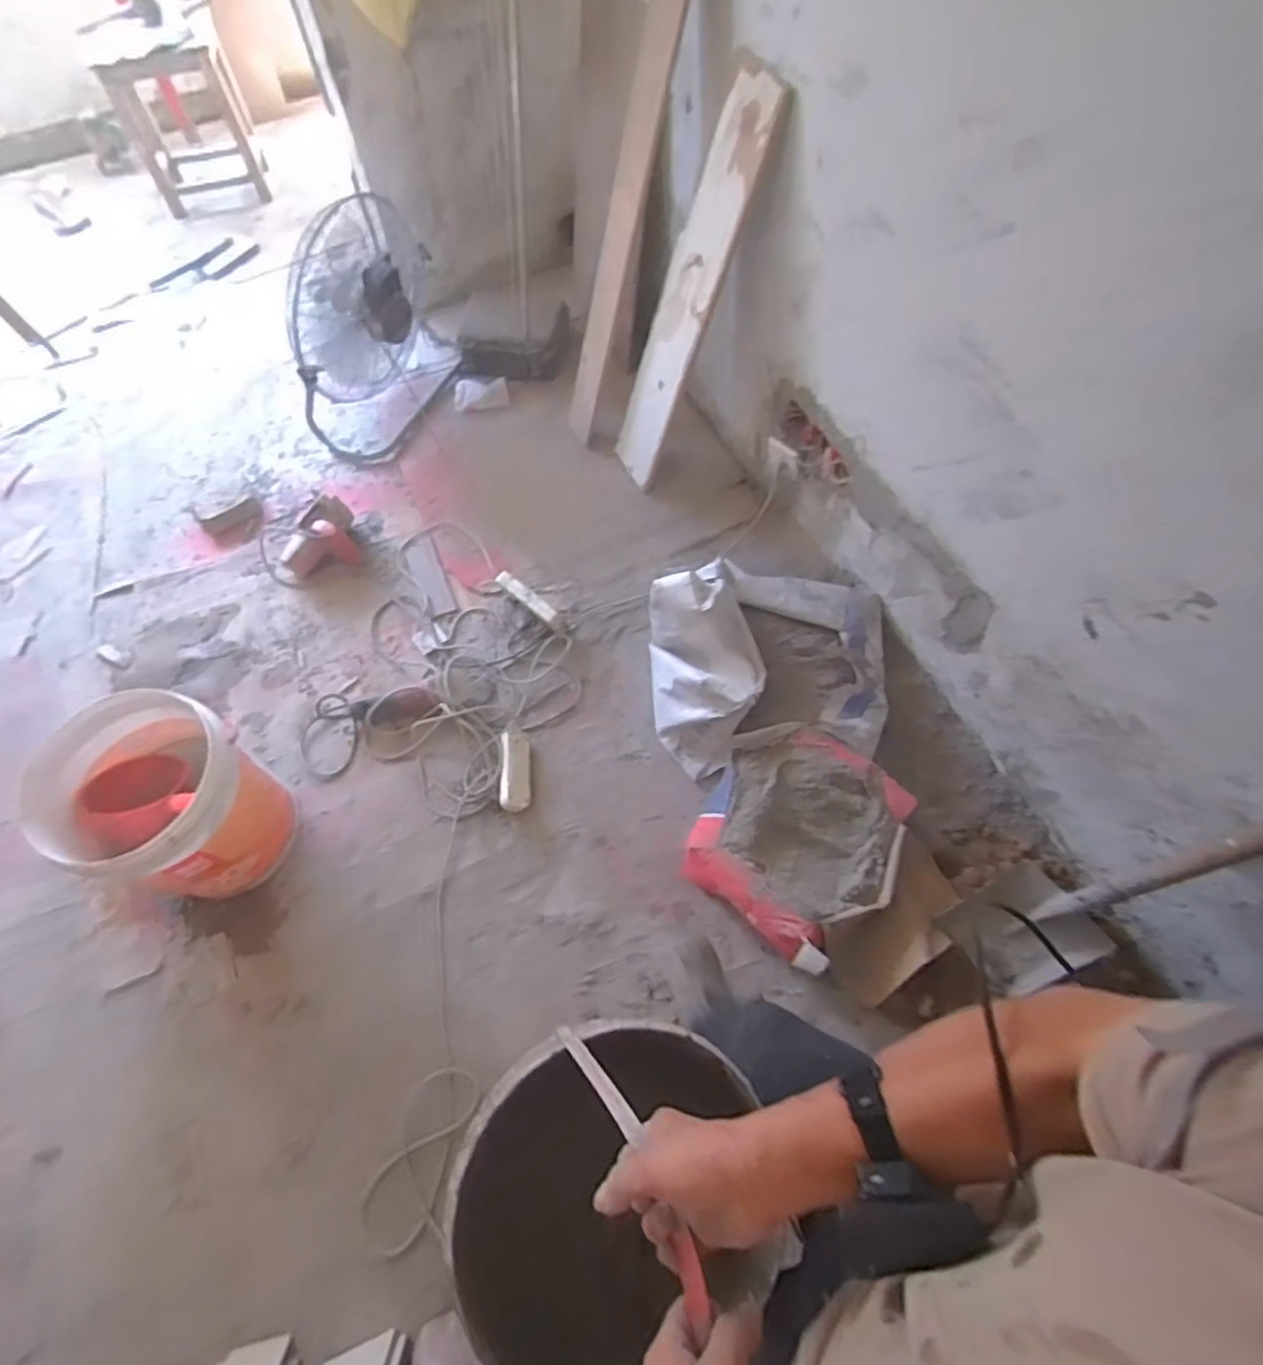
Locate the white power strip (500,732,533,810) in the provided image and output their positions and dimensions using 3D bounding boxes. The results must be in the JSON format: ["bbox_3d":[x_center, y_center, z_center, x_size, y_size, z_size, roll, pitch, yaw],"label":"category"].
[{"bbox_3d":[-0.241,0.186,1.467,0.062,0.045,0.168,-1,65,-2],"label":"white power strip"}]

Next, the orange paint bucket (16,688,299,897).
[{"bbox_3d":[-0.817,0.212,1.257,0.299,0.310,0.290,-1,62,1],"label":"orange paint bucket"}]

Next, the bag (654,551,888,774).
[{"bbox_3d":[0.298,-0.055,1.463,0.503,0.256,0.408,-5,62,-1],"label":"bag"}]

